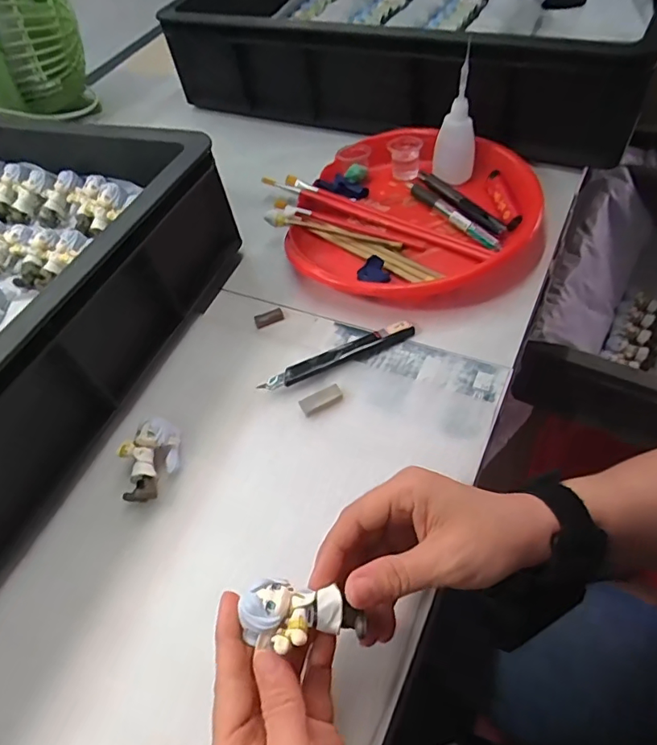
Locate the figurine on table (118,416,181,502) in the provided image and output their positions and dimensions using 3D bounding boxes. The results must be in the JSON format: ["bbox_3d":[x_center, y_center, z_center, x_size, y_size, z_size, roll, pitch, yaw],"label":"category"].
[{"bbox_3d":[-0.132,0.063,0.382,0.042,0.024,0.057,-15,52,-3],"label":"figurine on table"}]

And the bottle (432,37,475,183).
[{"bbox_3d":[0.133,-0.258,0.539,0.043,0.110,0.045,9,56,15],"label":"bottle"}]

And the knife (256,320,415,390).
[{"bbox_3d":[0.010,-0.014,0.430,0.135,0.013,0.016,-25,53,-11],"label":"knife"}]

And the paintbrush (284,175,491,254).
[{"bbox_3d":[0.055,-0.164,0.534,0.241,0.012,0.015,26,60,25],"label":"paintbrush"}]

